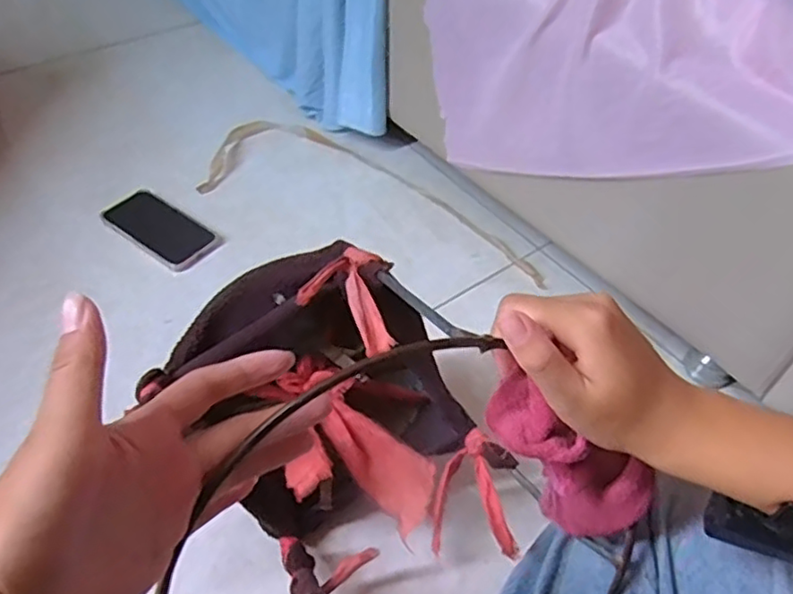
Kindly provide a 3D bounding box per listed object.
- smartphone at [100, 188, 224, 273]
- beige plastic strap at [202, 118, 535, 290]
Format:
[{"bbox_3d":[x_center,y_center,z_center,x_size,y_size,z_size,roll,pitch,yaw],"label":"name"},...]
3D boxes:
[{"bbox_3d":[-0.303,-0.091,0.834,0.155,0.011,0.078,29,53,25],"label":"smartphone"},{"bbox_3d":[-0.024,-0.152,0.919,0.494,0.021,0.189,16,54,9],"label":"beige plastic strap"}]

